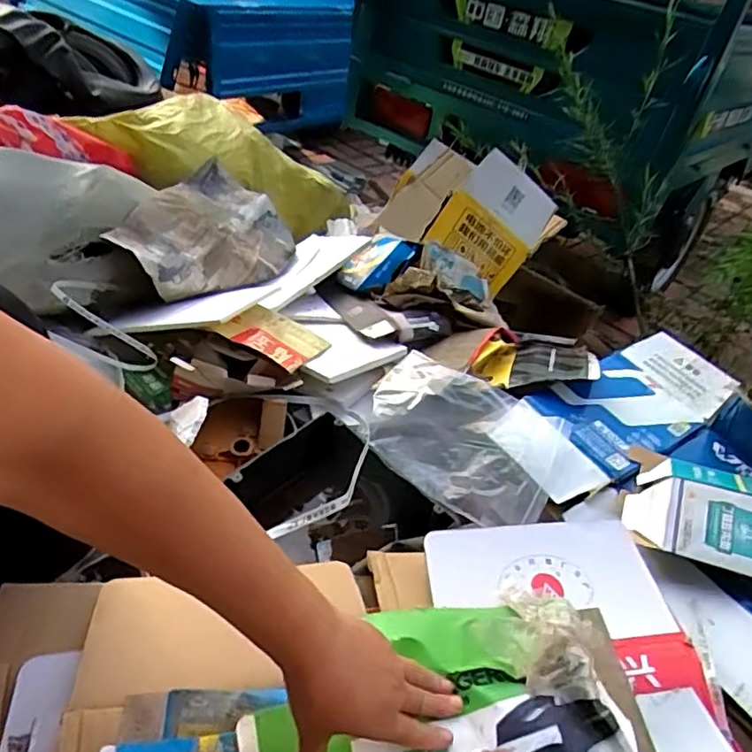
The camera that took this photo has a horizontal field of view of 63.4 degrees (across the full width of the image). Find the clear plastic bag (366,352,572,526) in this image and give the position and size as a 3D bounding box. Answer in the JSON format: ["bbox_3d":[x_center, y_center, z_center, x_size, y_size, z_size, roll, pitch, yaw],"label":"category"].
[{"bbox_3d":[0.118,0.082,0.867,0.284,0.061,0.184,22,46,16],"label":"clear plastic bag"}]

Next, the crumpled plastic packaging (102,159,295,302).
[{"bbox_3d":[-0.312,-0.268,1.190,0.265,0.068,0.380,33,40,-13],"label":"crumpled plastic packaging"}]

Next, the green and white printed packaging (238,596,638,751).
[{"bbox_3d":[0.045,0.276,0.498,0.304,0.045,0.170,-10,46,-15],"label":"green and white printed packaging"}]

